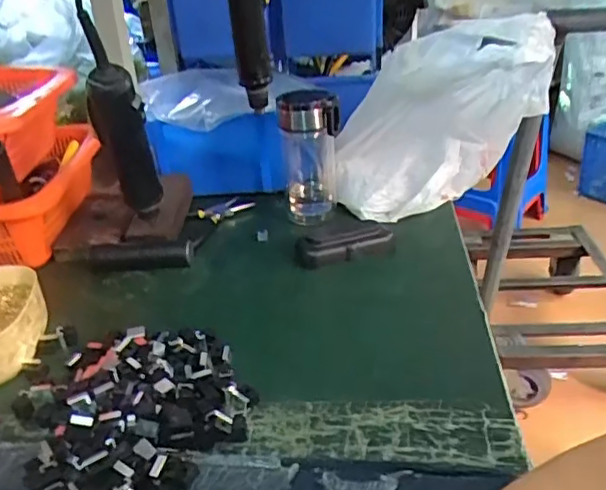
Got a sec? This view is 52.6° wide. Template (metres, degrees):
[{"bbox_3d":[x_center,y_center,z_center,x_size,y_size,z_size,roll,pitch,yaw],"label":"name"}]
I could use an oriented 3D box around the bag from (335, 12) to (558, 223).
[{"bbox_3d":[0.158,-0.151,0.717,0.220,0.195,0.146,10,33,24],"label":"bag"}]

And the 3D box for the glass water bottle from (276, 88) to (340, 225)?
[{"bbox_3d":[0.008,-0.113,0.737,0.068,0.145,0.069,-5,30,0],"label":"glass water bottle"}]

